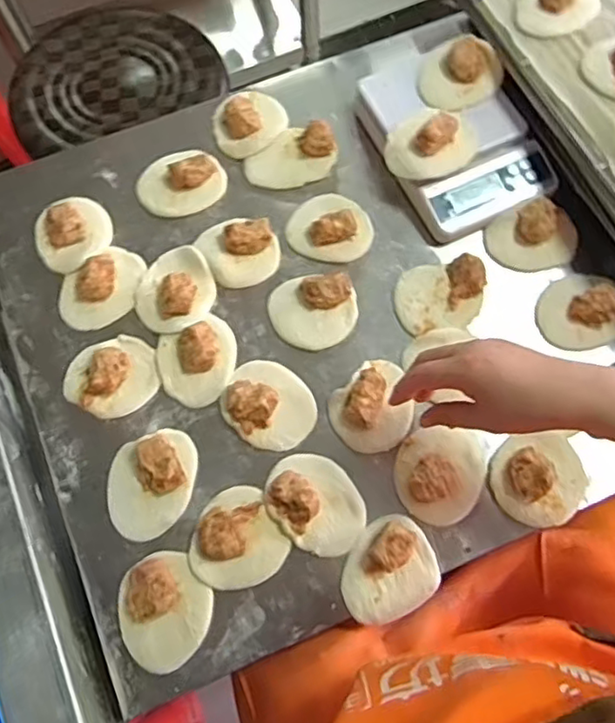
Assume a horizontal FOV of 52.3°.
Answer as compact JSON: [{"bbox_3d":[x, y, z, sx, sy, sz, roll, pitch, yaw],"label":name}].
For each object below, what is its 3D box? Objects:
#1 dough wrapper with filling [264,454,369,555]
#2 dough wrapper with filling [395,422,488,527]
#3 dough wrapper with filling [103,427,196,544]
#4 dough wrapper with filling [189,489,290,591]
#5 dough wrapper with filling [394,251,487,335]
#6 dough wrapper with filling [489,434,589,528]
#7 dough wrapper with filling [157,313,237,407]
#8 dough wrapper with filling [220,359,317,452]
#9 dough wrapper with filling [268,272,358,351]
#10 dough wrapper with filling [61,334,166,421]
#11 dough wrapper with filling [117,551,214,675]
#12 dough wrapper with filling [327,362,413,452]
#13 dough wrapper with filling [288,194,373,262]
[{"bbox_3d":[0.007,0.130,0.582,0.075,0.025,0.099,-41,75,-13],"label":"dough wrapper with filling"},{"bbox_3d":[0.129,0.108,0.597,0.086,0.023,0.087,0,70,0],"label":"dough wrapper with filling"},{"bbox_3d":[-0.153,0.113,0.596,0.080,0.030,0.103,7,70,3],"label":"dough wrapper with filling"},{"bbox_3d":[-0.068,0.163,0.573,0.084,0.025,0.084,0,70,0],"label":"dough wrapper with filling"},{"bbox_3d":[0.142,-0.072,0.666,0.092,0.031,0.078,-2,70,0],"label":"dough wrapper with filling"},{"bbox_3d":[0.223,0.111,0.594,0.089,0.032,0.083,-1,70,0],"label":"dough wrapper with filling"},{"bbox_3d":[-0.111,-0.003,0.638,0.081,0.027,0.086,0,70,0],"label":"dough wrapper with filling"},{"bbox_3d":[-0.038,0.041,0.620,0.091,0.023,0.079,42,75,14],"label":"dough wrapper with filling"},{"bbox_3d":[0.005,-0.054,0.658,0.091,0.026,0.075,2,70,1],"label":"dough wrapper with filling"},{"bbox_3d":[-0.200,0.014,0.630,0.094,0.027,0.079,-15,71,-5],"label":"dough wrapper with filling"},{"bbox_3d":[-0.129,0.222,0.556,0.082,0.032,0.089,0,70,0],"label":"dough wrapper with filling"},{"bbox_3d":[0.069,0.043,0.621,0.090,0.032,0.075,-44,74,-12],"label":"dough wrapper with filling"},{"bbox_3d":[0.025,-0.153,0.695,0.094,0.029,0.076,6,70,3],"label":"dough wrapper with filling"}]

